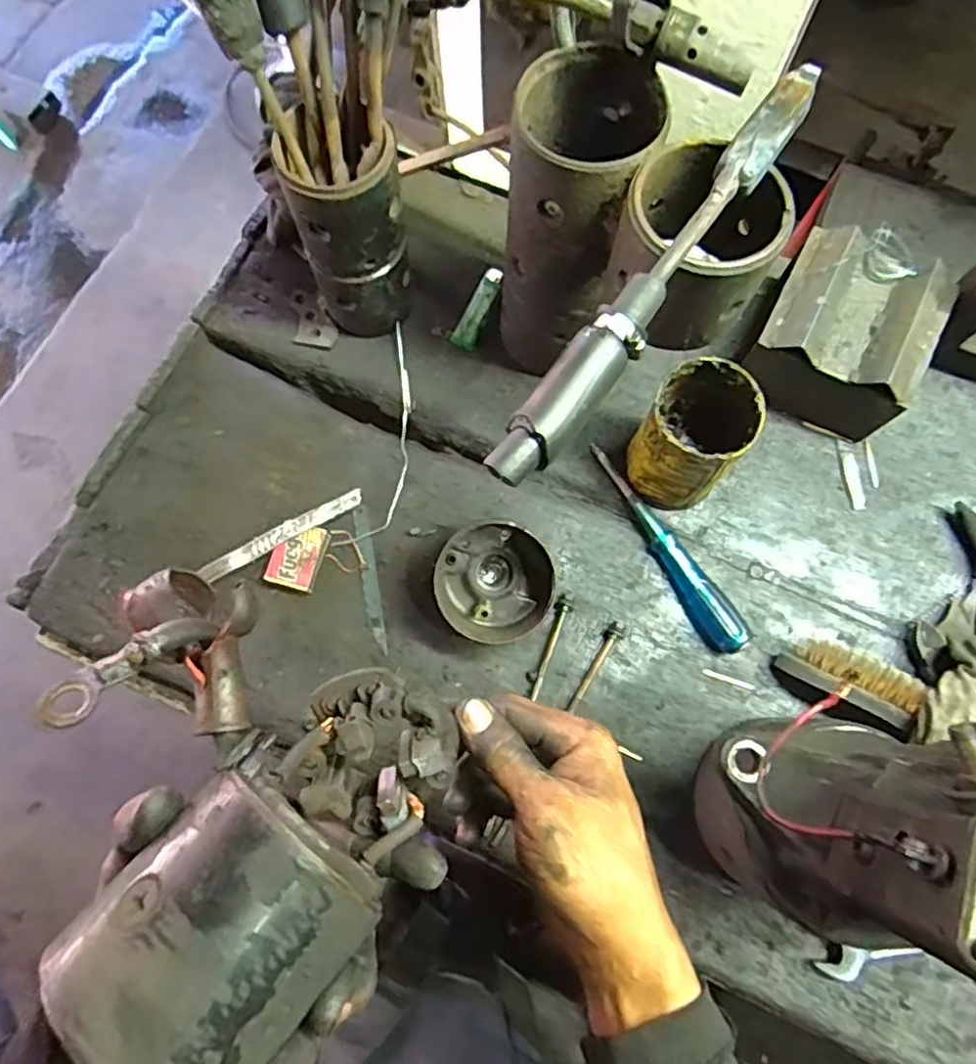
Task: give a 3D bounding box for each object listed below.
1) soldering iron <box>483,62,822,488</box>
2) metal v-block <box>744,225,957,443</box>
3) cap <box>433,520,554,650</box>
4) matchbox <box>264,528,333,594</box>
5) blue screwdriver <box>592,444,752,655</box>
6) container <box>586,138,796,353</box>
[{"bbox_3d":[0.090,-0.132,0.334,0.027,0.025,0.271,37,77,10],"label":"soldering iron"},{"bbox_3d":[0.281,-0.155,0.534,0.121,0.091,0.137,24,75,7],"label":"metal v-block"},{"bbox_3d":[0.005,0.041,0.515,0.090,0.054,0.087,0,74,0],"label":"cap"},{"bbox_3d":[-0.153,0.021,0.542,0.039,0.013,0.052,16,74,5],"label":"matchbox"},{"bbox_3d":[0.141,0.010,0.530,0.026,0.022,0.190,-30,76,-8],"label":"blue screwdriver"},{"bbox_3d":[0.114,-0.160,0.386,0.094,0.084,0.093,0,74,0],"label":"container"}]

